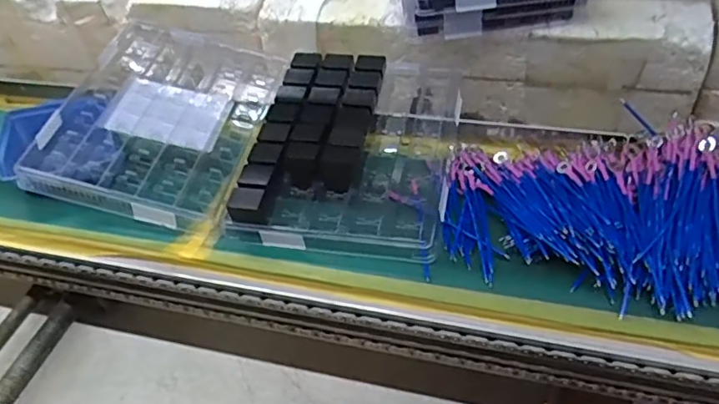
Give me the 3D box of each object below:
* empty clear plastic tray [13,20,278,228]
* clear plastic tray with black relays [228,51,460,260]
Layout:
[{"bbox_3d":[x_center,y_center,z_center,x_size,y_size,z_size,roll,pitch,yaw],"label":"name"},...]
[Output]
[{"bbox_3d":[-0.178,-0.083,0.528,0.173,0.019,0.225,14,52,1],"label":"empty clear plastic tray"},{"bbox_3d":[-0.001,-0.057,0.502,0.159,0.053,0.224,5,46,13],"label":"clear plastic tray with black relays"}]

